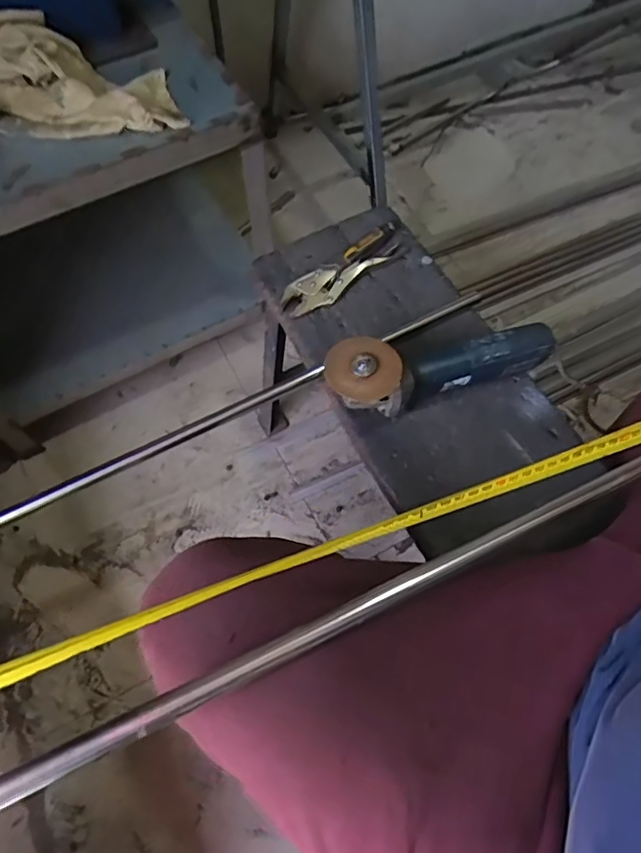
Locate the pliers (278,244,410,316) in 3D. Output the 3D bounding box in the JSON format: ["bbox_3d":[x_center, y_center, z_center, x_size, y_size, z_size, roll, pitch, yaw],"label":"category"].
[{"bbox_3d":[0.033,-0.225,0.814,0.200,0.024,0.056,-28,67,-13],"label":"pliers"}]

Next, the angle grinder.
[{"bbox_3d":[0.150,-0.074,0.689,0.292,0.080,0.085,-8,64,-4],"label":"angle grinder"}]

